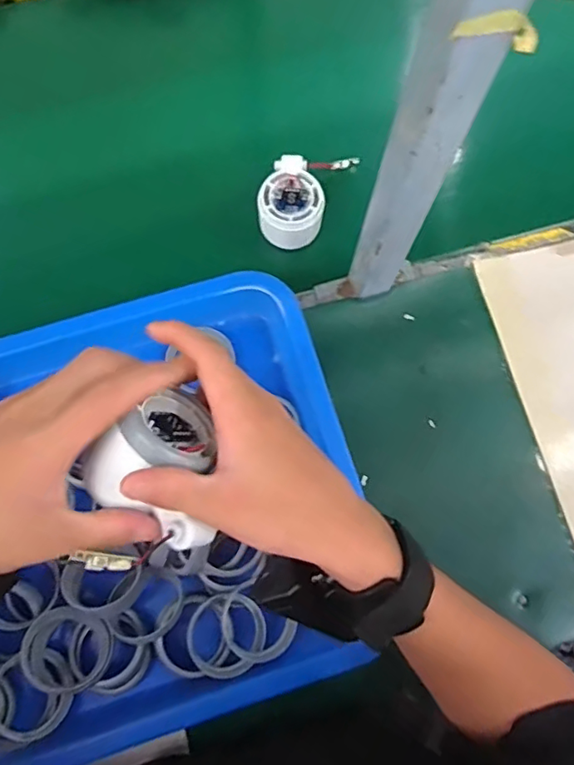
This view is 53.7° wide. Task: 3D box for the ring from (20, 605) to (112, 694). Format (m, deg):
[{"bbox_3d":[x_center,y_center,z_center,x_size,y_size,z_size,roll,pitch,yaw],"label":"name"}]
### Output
[{"bbox_3d":[-0.160,0.198,0.415,0.059,0.017,0.058,0,76,-1],"label":"ring"}]

